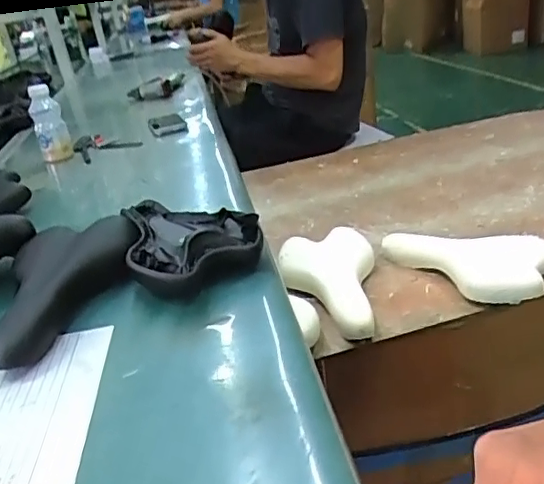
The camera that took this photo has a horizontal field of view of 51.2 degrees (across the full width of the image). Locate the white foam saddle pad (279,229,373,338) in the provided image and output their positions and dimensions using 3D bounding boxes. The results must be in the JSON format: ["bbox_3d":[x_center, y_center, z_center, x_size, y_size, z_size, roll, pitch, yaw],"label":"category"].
[{"bbox_3d":[0.081,0.051,0.883,0.149,0.043,0.272,-3,27,12],"label":"white foam saddle pad"}]

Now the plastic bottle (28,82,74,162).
[{"bbox_3d":[-0.484,-0.261,1.233,0.063,0.157,0.059,-17,27,-19],"label":"plastic bottle"}]

